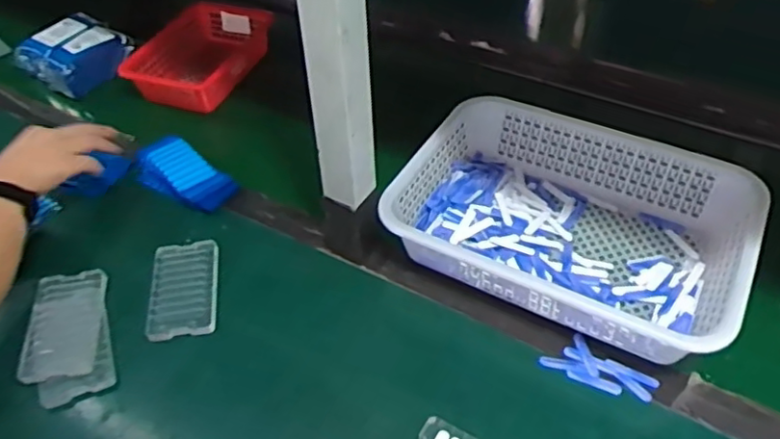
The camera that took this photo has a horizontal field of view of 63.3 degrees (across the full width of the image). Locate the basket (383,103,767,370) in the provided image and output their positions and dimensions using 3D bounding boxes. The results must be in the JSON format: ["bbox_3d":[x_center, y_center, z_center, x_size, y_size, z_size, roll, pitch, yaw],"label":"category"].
[{"bbox_3d":[0.200,-0.001,0.703,0.358,0.082,0.255,19,50,21],"label":"basket"}]

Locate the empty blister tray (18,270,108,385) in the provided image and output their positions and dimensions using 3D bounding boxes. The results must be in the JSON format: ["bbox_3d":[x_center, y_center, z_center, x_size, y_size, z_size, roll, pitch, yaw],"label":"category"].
[{"bbox_3d":[-0.330,0.106,0.646,0.069,0.011,0.117,-8,51,-10],"label":"empty blister tray"}]

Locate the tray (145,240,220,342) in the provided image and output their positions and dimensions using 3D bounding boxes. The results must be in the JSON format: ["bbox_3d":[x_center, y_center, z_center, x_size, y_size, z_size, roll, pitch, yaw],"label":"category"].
[{"bbox_3d":[-0.218,0.072,0.673,0.067,0.015,0.114,-9,46,-5],"label":"tray"}]

